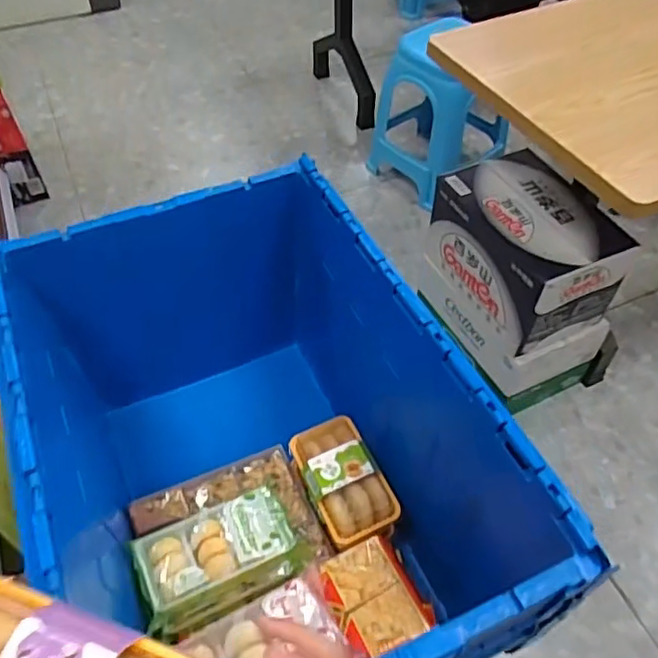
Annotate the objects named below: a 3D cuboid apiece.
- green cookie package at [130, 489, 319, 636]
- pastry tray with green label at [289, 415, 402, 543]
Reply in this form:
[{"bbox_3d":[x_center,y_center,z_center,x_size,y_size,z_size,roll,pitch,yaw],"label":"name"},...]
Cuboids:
[{"bbox_3d":[-0.118,0.250,0.683,0.176,0.064,0.098,-23,54,-17],"label":"green cookie package"},{"bbox_3d":[0.017,0.187,0.779,0.089,0.041,0.158,-20,53,-16],"label":"pastry tray with green label"}]

